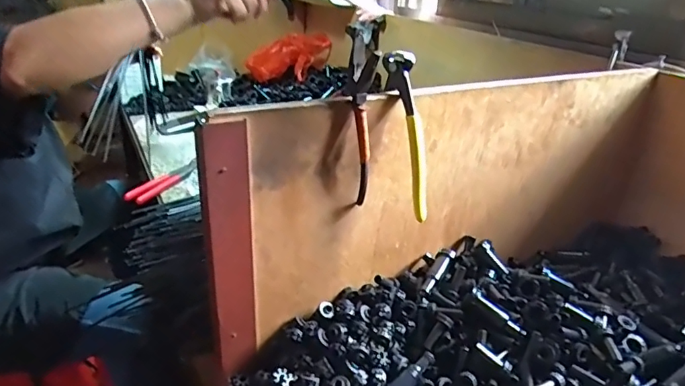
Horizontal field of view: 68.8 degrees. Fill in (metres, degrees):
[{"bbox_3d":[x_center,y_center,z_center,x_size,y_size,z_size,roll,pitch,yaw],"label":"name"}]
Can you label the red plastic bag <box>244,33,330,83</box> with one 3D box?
[{"bbox_3d":[-0.175,-0.413,1.555,0.242,0.130,0.041,-19,28,3],"label":"red plastic bag"}]

